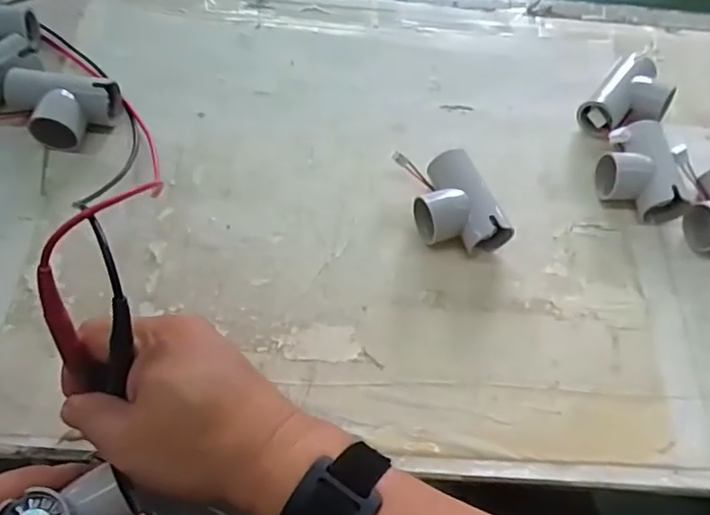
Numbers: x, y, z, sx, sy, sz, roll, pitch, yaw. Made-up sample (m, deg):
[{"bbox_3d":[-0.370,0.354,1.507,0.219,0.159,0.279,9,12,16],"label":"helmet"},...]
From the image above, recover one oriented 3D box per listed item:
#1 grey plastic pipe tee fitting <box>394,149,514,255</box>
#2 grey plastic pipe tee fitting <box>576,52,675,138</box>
[{"bbox_3d":[0.069,-0.039,0.424,0.054,0.035,0.086,-15,63,-13],"label":"grey plastic pipe tee fitting"},{"bbox_3d":[0.220,-0.124,0.475,0.054,0.035,0.072,41,65,17],"label":"grey plastic pipe tee fitting"}]

